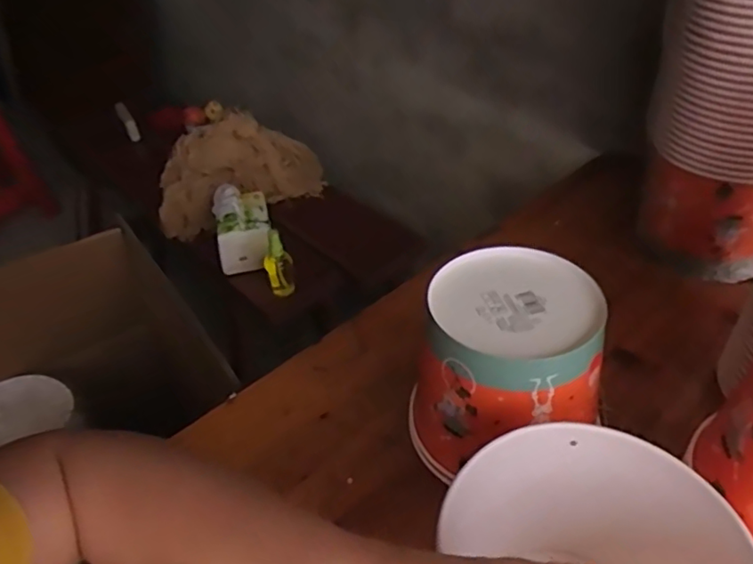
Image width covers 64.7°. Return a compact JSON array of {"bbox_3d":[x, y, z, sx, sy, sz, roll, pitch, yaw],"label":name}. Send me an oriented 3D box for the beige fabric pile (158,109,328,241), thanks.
[{"bbox_3d":[-0.281,-0.235,1.213,0.362,0.160,0.146,-29,46,-28],"label":"beige fabric pile"}]

